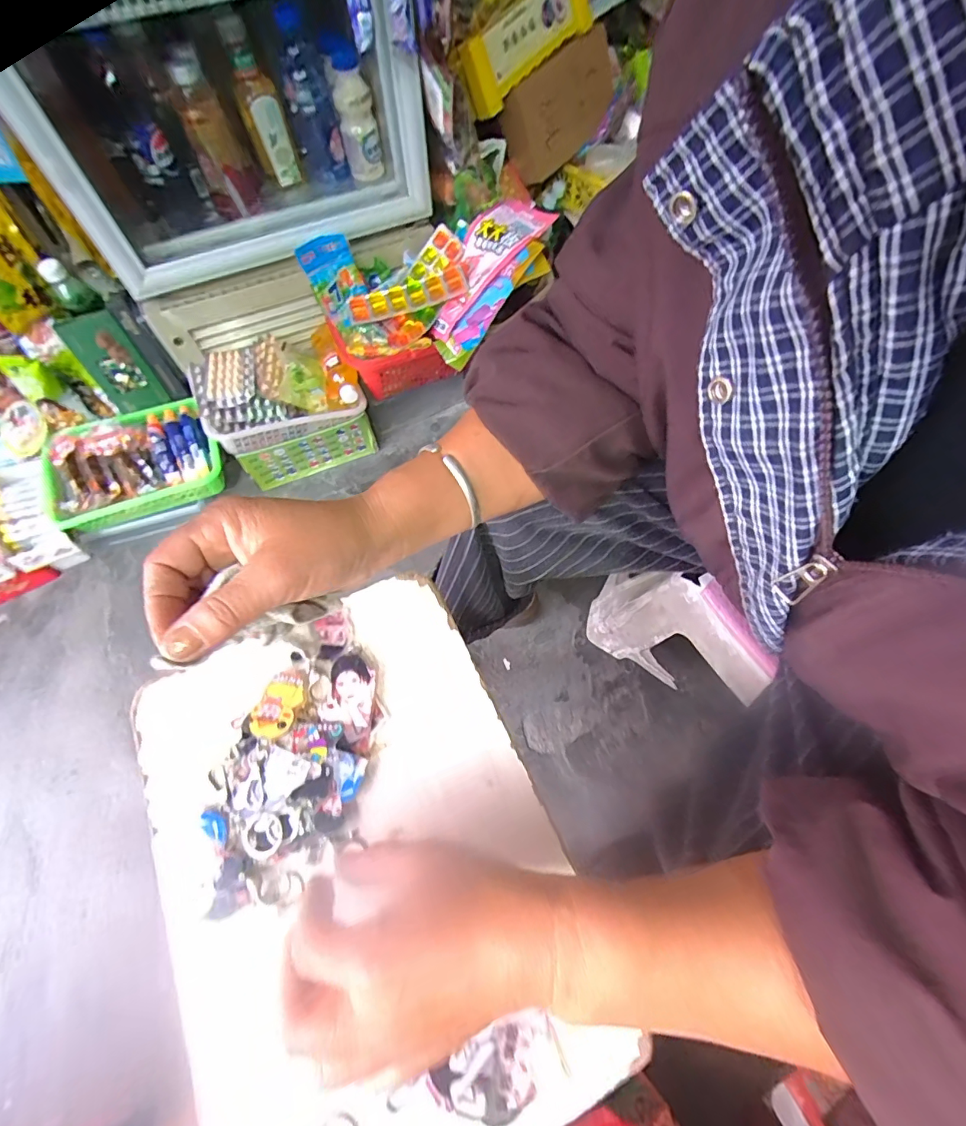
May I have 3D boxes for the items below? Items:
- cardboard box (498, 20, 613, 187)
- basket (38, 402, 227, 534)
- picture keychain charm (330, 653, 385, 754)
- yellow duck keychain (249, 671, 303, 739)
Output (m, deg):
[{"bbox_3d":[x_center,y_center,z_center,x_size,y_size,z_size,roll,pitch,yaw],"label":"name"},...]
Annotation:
[{"bbox_3d":[0.159,-0.906,0.918,0.284,0.152,0.033,-46,52,-7],"label":"cardboard box"},{"bbox_3d":[-0.601,-0.173,0.802,0.276,0.071,0.180,-24,68,-11],"label":"basket"},{"bbox_3d":[-0.090,0.098,0.331,0.028,0.007,0.066,-19,67,-9],"label":"picture keychain charm"},{"bbox_3d":[-0.142,0.098,0.320,0.027,0.008,0.044,10,66,5],"label":"yellow duck keychain"}]

